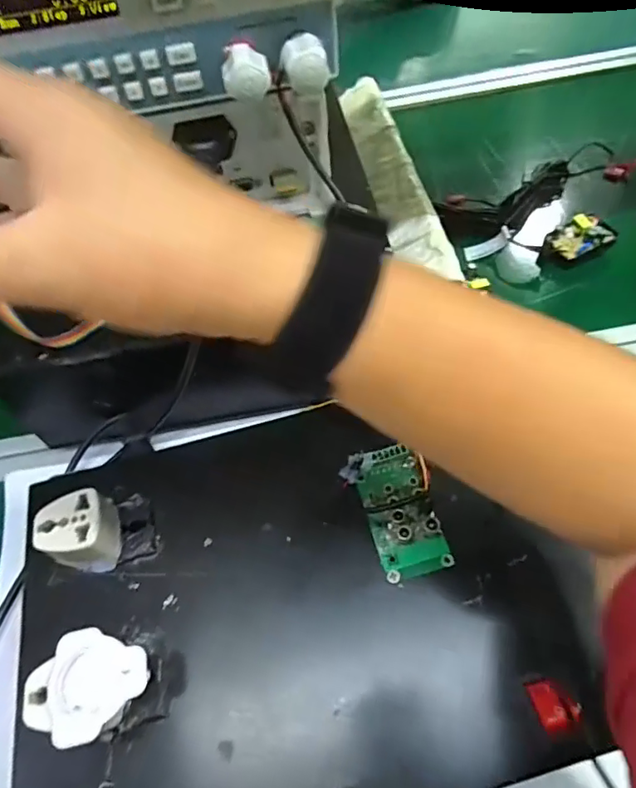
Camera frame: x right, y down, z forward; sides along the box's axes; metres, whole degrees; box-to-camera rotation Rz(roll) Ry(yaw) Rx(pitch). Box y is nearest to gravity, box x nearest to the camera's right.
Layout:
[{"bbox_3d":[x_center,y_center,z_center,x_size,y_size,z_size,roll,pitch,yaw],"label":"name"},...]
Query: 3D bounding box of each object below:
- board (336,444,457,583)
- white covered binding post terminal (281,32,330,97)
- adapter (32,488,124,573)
[{"bbox_3d":[0.050,0.068,0.310,0.046,0.020,0.074,-18,54,-8],"label":"board"},{"bbox_3d":[-0.006,-0.164,0.256,0.022,0.022,0.020,-4,54,3],"label":"white covered binding post terminal"},{"bbox_3d":[-0.142,0.080,0.311,0.038,0.035,0.043,-2,54,4],"label":"adapter"}]

